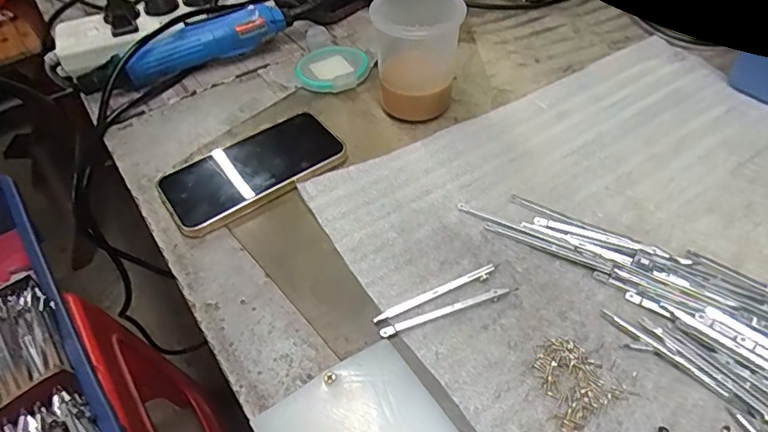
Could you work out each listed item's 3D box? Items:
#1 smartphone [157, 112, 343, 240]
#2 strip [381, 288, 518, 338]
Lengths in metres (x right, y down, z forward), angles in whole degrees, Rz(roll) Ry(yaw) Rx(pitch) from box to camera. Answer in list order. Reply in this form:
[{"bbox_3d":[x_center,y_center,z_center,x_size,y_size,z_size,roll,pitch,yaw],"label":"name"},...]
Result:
[{"bbox_3d":[-0.111,-0.041,0.429,0.146,0.015,0.079,-27,54,-18],"label":"smartphone"},{"bbox_3d":[0.043,0.062,0.335,0.095,0.004,0.008,-18,52,-11],"label":"strip"}]

